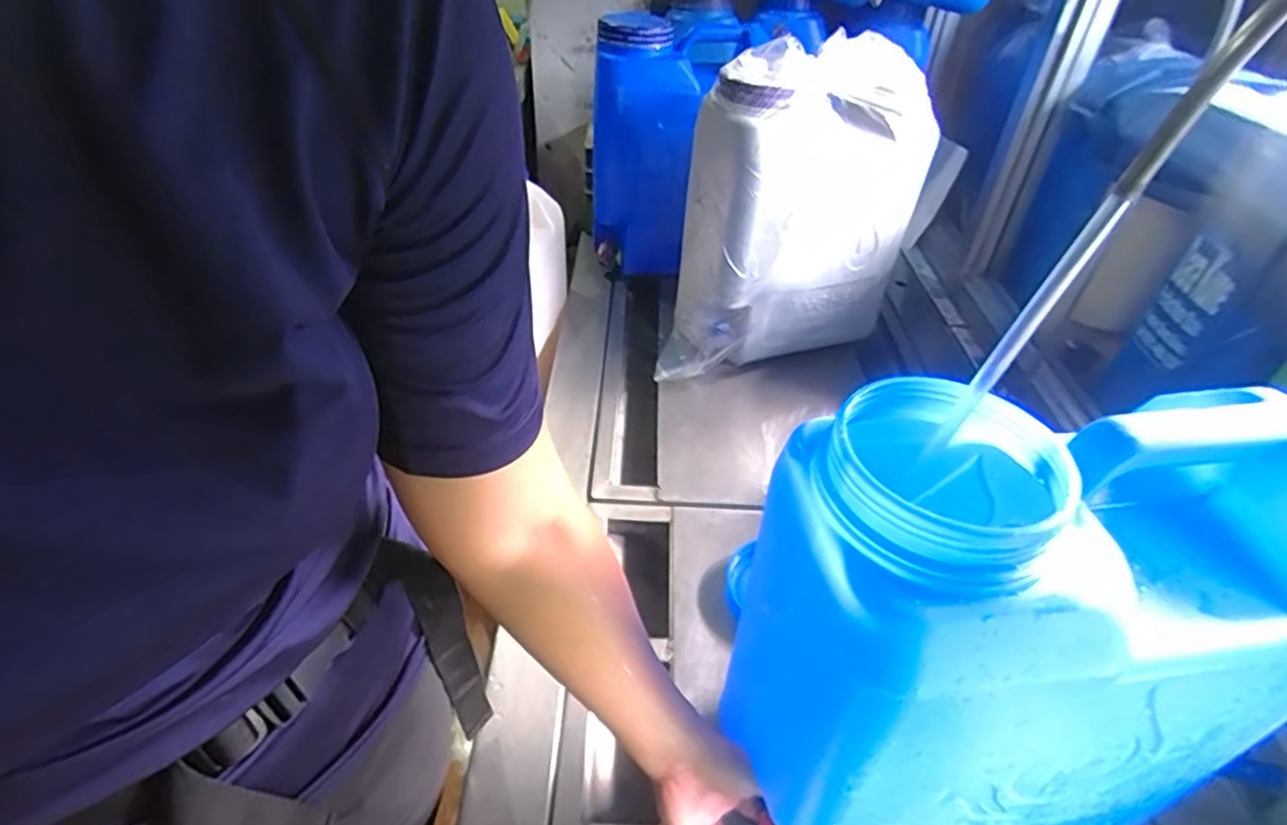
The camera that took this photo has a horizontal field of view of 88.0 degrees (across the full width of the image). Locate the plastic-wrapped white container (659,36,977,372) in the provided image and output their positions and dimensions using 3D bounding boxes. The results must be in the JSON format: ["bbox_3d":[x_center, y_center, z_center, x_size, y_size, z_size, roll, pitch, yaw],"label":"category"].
[{"bbox_3d":[0.216,-0.279,0.997,0.354,0.452,0.159,-11,42,-19],"label":"plastic-wrapped white container"}]

